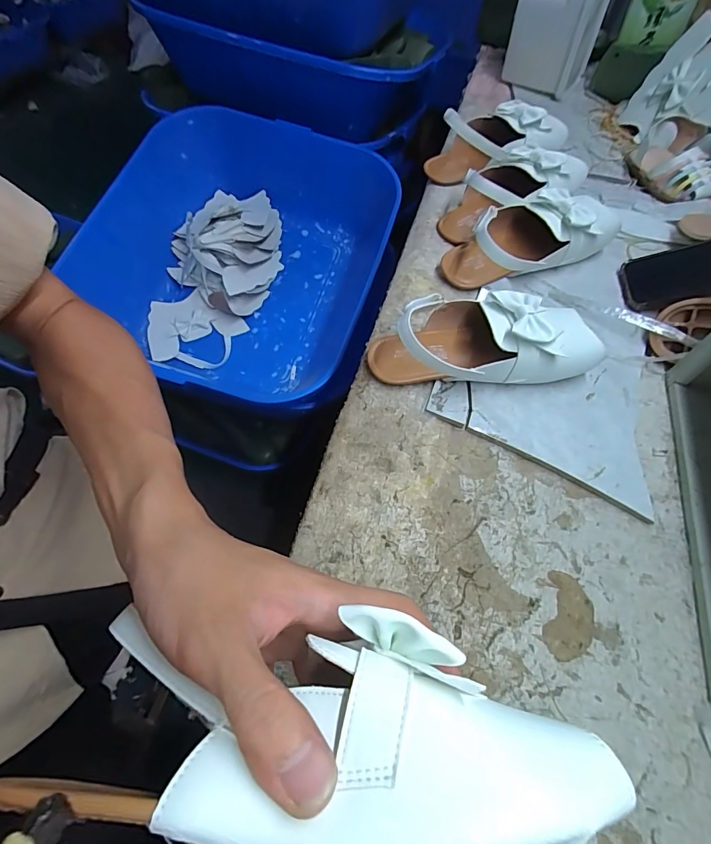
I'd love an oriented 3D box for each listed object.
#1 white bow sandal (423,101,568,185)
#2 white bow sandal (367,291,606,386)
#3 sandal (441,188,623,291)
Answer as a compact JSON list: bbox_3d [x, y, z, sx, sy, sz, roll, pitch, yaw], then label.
[{"bbox_3d":[0.193,-0.395,0.572,0.201,0.090,0.074,-14,61,7],"label":"white bow sandal"},{"bbox_3d":[0.119,-0.080,0.393,0.207,0.065,0.090,-5,60,-7],"label":"white bow sandal"},{"bbox_3d":[0.197,-0.209,0.468,0.207,0.080,0.086,-19,62,2],"label":"sandal"}]

